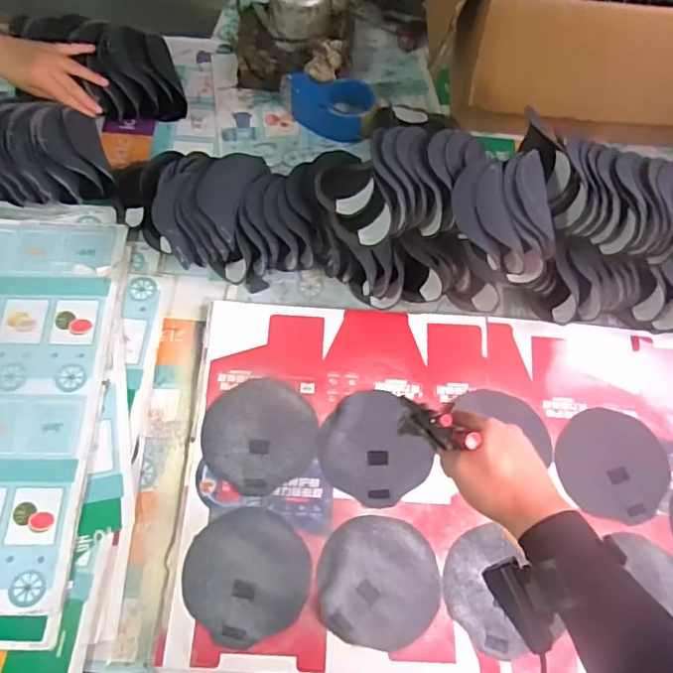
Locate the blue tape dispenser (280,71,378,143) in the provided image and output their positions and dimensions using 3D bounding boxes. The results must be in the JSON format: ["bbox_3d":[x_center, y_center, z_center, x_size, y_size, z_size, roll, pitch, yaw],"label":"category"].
[{"bbox_3d":[-0.015,-0.382,0.953,0.159,0.063,0.094,7,66,1],"label":"blue tape dispenser"}]

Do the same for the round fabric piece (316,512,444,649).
[{"bbox_3d":[0.050,0.288,0.677,0.139,0.015,0.137,1,64,-1],"label":"round fabric piece"}]

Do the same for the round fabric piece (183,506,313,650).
[{"bbox_3d":[-0.107,0.281,0.686,0.144,0.004,0.147,1,64,-1],"label":"round fabric piece"}]

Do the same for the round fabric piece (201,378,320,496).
[{"bbox_3d":[-0.102,0.125,0.751,0.142,0.008,0.144,1,64,-1],"label":"round fabric piece"}]

